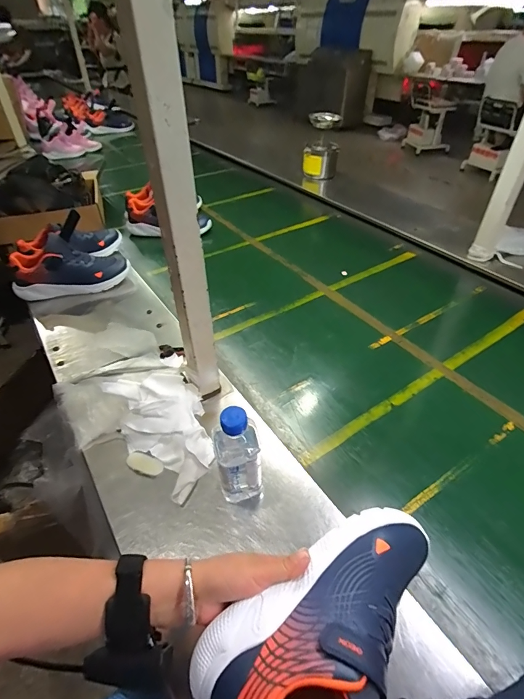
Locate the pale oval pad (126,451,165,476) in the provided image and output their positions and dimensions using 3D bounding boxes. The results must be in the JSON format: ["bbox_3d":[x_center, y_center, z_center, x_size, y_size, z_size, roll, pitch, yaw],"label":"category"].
[{"bbox_3d":[-0.181,0.176,0.569,0.061,0.004,0.026,16,45,17],"label":"pale oval pad"}]

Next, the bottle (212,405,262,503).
[{"bbox_3d":[-0.032,0.137,0.491,0.060,0.163,0.062,-4,42,-4],"label":"bottle"}]

